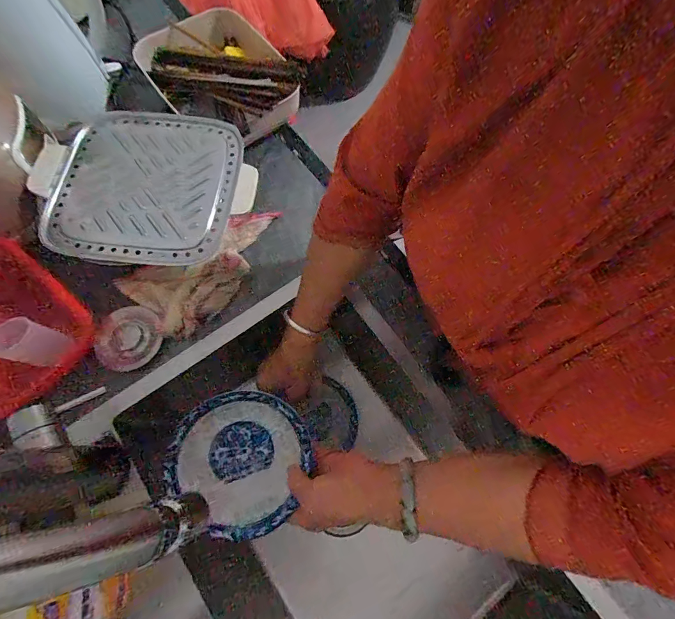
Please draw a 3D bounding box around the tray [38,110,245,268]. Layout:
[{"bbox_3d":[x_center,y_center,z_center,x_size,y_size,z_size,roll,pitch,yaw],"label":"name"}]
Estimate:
[{"bbox_3d":[-0.243,-0.162,0.460,0.221,0.014,0.226,7,71,0],"label":"tray"}]

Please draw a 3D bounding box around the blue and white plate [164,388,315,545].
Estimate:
[{"bbox_3d":[-0.108,0.166,0.404,0.151,0.039,0.144,1,71,-2],"label":"blue and white plate"}]

